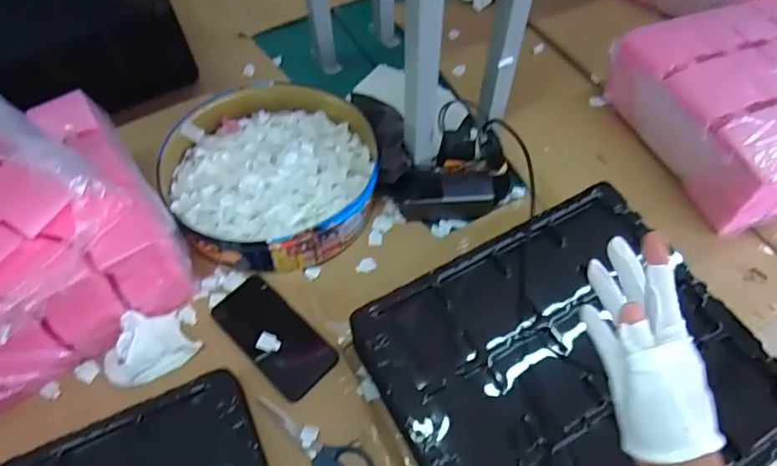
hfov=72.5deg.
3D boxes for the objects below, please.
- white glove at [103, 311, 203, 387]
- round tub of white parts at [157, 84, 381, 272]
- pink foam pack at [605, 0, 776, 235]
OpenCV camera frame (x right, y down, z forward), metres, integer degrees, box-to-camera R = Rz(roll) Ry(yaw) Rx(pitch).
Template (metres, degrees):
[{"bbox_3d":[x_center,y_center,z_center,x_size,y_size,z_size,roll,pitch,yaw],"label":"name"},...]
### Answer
[{"bbox_3d":[-0.296,0.141,0.647,0.091,0.046,0.104,30,62,18],"label":"white glove"},{"bbox_3d":[-0.169,-0.087,0.766,0.301,0.069,0.285,0,57,0],"label":"round tub of white parts"},{"bbox_3d":[0.548,-0.192,0.787,0.317,0.126,0.307,-18,59,-11],"label":"pink foam pack"}]

